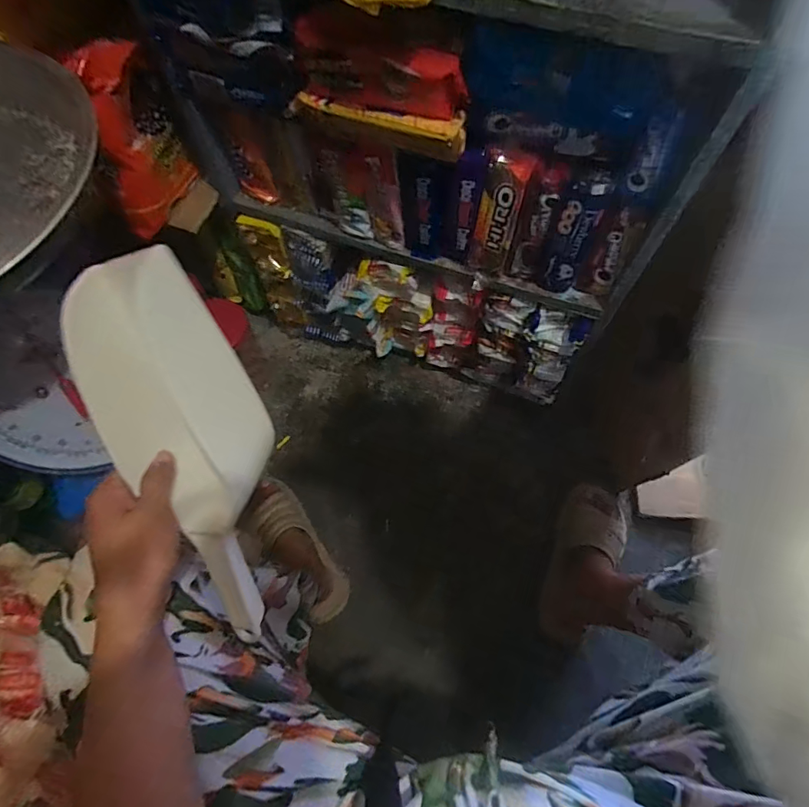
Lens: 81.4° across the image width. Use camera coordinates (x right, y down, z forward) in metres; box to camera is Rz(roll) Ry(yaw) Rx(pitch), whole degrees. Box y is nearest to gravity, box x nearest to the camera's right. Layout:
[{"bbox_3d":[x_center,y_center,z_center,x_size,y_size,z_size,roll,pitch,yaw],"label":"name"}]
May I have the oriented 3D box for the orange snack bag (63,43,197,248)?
[{"bbox_3d":[-0.309,-0.301,0.544,0.023,0.197,0.108,28,69,14],"label":"orange snack bag"}]

